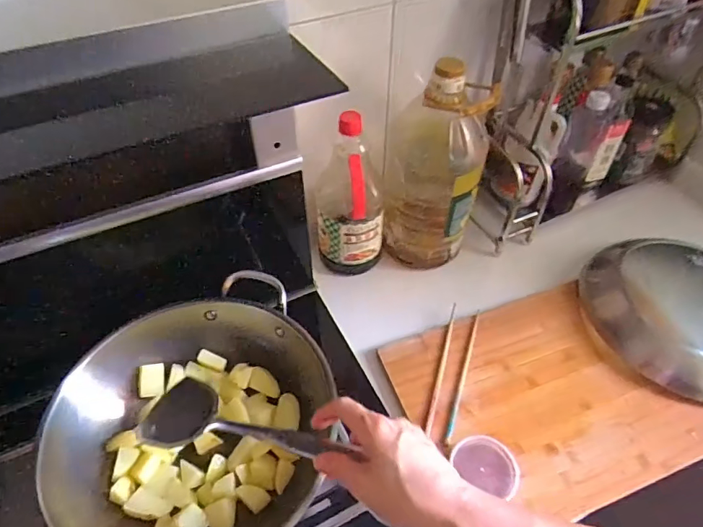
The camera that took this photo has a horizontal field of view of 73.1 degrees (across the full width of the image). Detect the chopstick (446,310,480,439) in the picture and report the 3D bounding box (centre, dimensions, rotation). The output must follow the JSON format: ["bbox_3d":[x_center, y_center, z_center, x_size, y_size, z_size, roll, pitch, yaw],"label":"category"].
[{"bbox_3d":[0.168,0.158,0.710,0.011,0.010,0.215,15,51,13],"label":"chopstick"}]

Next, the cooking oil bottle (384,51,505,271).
[{"bbox_3d":[0.127,-0.158,0.750,0.148,0.320,0.142,7,50,6],"label":"cooking oil bottle"}]

